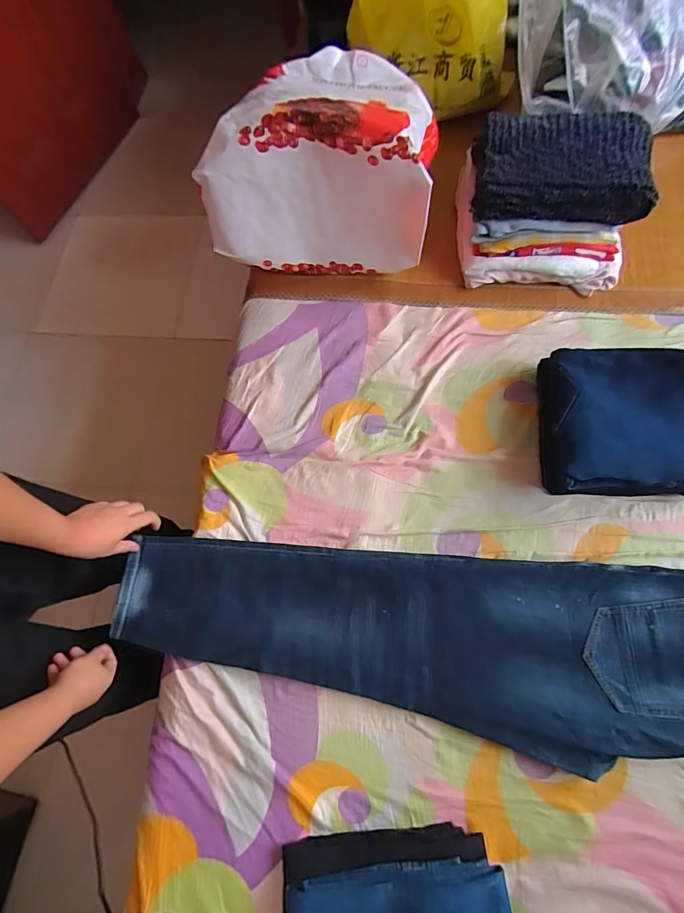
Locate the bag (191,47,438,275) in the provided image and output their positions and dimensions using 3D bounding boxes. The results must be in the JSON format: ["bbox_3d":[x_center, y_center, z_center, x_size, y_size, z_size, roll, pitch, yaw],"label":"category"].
[{"bbox_3d":[-0.037,-0.534,0.774,0.391,0.234,0.297,1,71,6],"label":"bag"}]

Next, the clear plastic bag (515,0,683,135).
[{"bbox_3d":[0.571,-0.735,0.779,0.555,0.209,0.242,0,69,-19],"label":"clear plastic bag"}]

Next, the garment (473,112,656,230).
[{"bbox_3d":[0.383,-0.517,0.755,0.290,0.075,0.210,2,71,7],"label":"garment"}]

